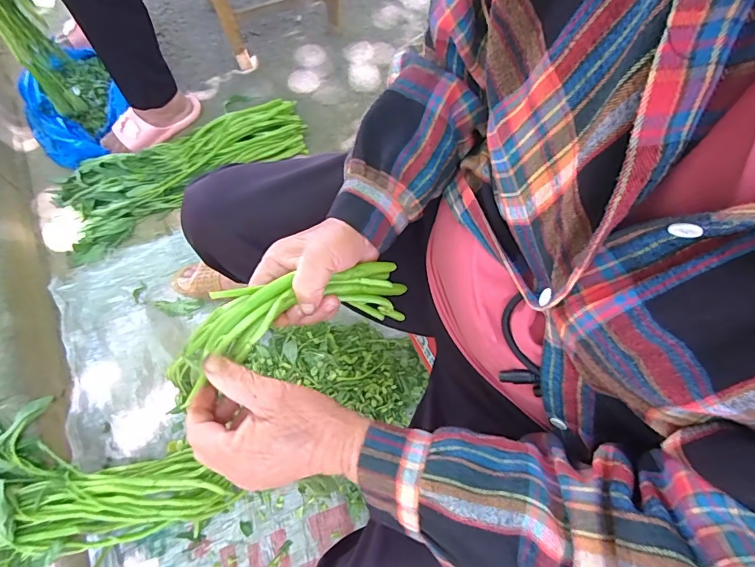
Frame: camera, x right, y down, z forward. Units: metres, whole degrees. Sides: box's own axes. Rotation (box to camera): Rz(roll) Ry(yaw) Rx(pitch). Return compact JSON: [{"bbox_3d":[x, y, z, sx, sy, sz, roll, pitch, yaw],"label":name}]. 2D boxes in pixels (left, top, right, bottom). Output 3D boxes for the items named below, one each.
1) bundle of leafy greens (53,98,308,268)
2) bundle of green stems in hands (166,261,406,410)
[{"bbox_3d":[-0.437,-0.256,0.956,0.574,0.063,0.219,-26,73,-10],"label":"bundle of leafy greens"},{"bbox_3d":[-0.072,0.029,0.355,0.199,0.062,0.056,-19,72,-16],"label":"bundle of green stems in hands"}]

